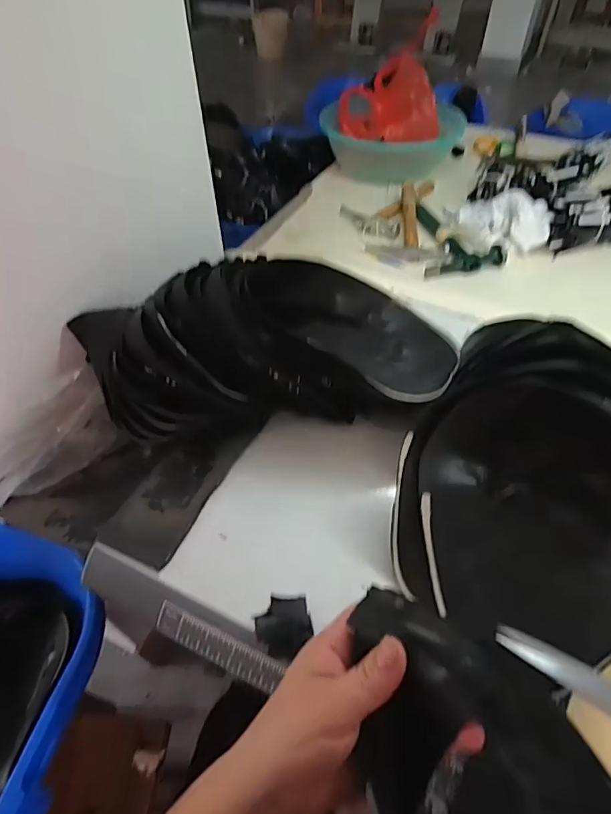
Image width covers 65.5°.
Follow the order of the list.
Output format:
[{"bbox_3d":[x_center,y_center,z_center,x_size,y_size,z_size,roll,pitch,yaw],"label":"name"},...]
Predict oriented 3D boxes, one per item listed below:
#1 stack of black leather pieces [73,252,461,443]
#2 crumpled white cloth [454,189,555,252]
[{"bbox_3d":[-0.055,-0.063,0.518,0.389,0.141,0.180,0,50,1],"label":"stack of black leather pieces"},{"bbox_3d":[0.346,-0.330,0.862,0.139,0.076,0.127,-12,51,-9],"label":"crumpled white cloth"}]

